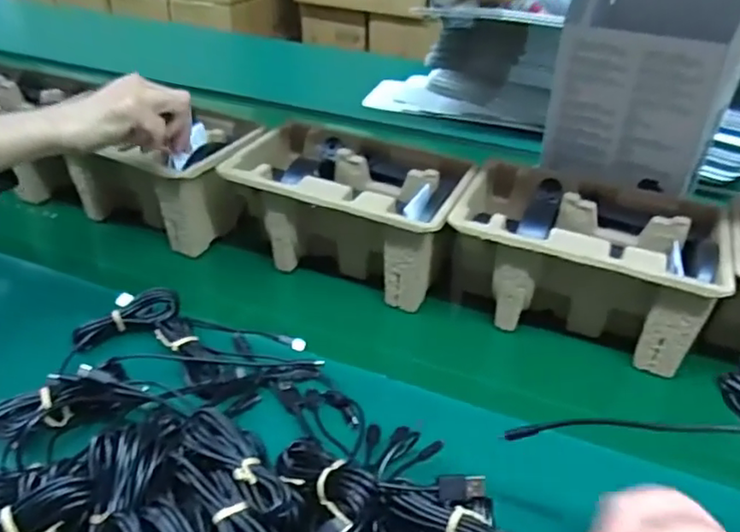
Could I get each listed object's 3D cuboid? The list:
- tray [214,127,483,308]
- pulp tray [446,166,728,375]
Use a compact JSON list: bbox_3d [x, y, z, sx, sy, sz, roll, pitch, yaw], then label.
[{"bbox_3d":[-0.022,-0.055,0.626,0.228,0.113,0.140,11,33,17],"label":"tray"},{"bbox_3d":[0.195,-0.002,0.562,0.219,0.111,0.143,14,34,21],"label":"pulp tray"}]

